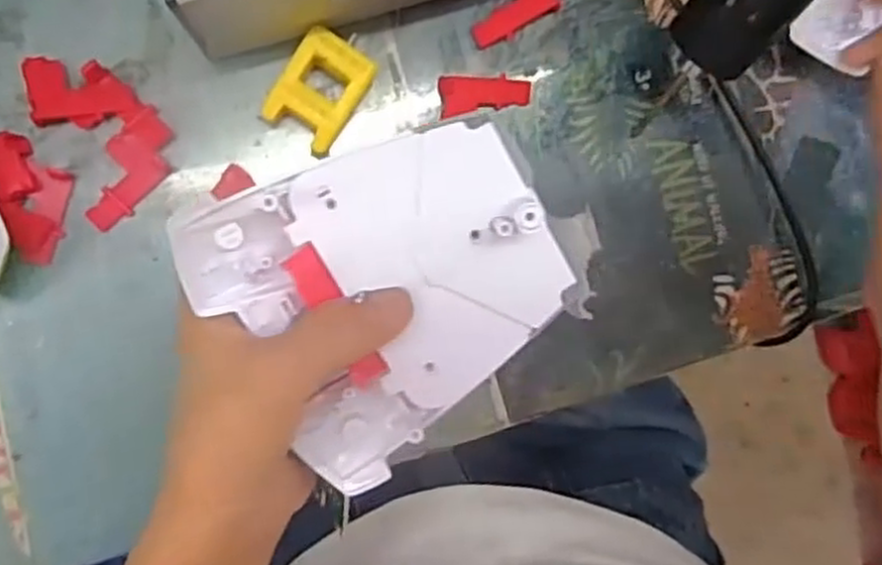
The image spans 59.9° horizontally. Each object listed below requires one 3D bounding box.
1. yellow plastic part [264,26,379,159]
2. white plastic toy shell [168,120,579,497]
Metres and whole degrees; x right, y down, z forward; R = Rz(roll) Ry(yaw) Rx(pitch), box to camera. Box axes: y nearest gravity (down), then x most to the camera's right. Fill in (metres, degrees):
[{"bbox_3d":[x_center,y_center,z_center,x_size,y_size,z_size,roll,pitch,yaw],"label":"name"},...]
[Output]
[{"bbox_3d":[-0.046,-0.072,0.294,0.028,0.022,0.040,32,90,-9],"label":"yellow plastic part"},{"bbox_3d":[-0.017,0.000,0.235,0.101,0.030,0.094,-36,99,-4],"label":"white plastic toy shell"}]

